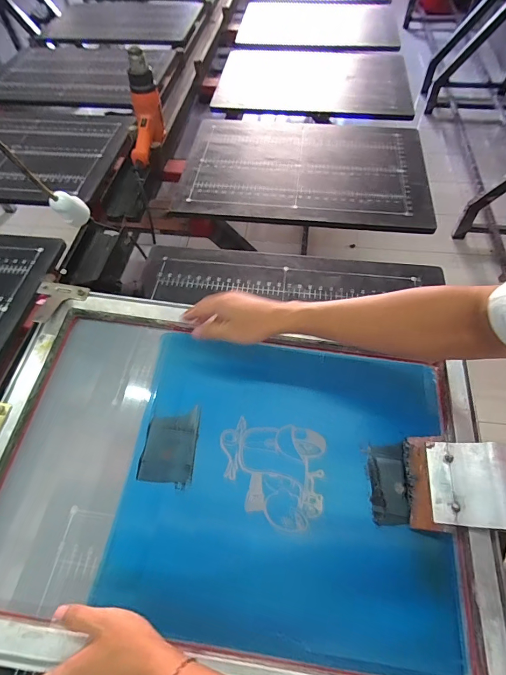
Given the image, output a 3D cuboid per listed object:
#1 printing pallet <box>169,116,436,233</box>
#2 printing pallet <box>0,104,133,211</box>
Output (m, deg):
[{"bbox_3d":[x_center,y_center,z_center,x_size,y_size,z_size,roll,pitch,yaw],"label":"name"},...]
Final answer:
[{"bbox_3d":[0.124,-0.436,0.922,0.619,0.035,0.401,11,58,8],"label":"printing pallet"},{"bbox_3d":[-0.669,-0.526,1.029,0.632,0.045,0.439,7,58,6],"label":"printing pallet"}]

